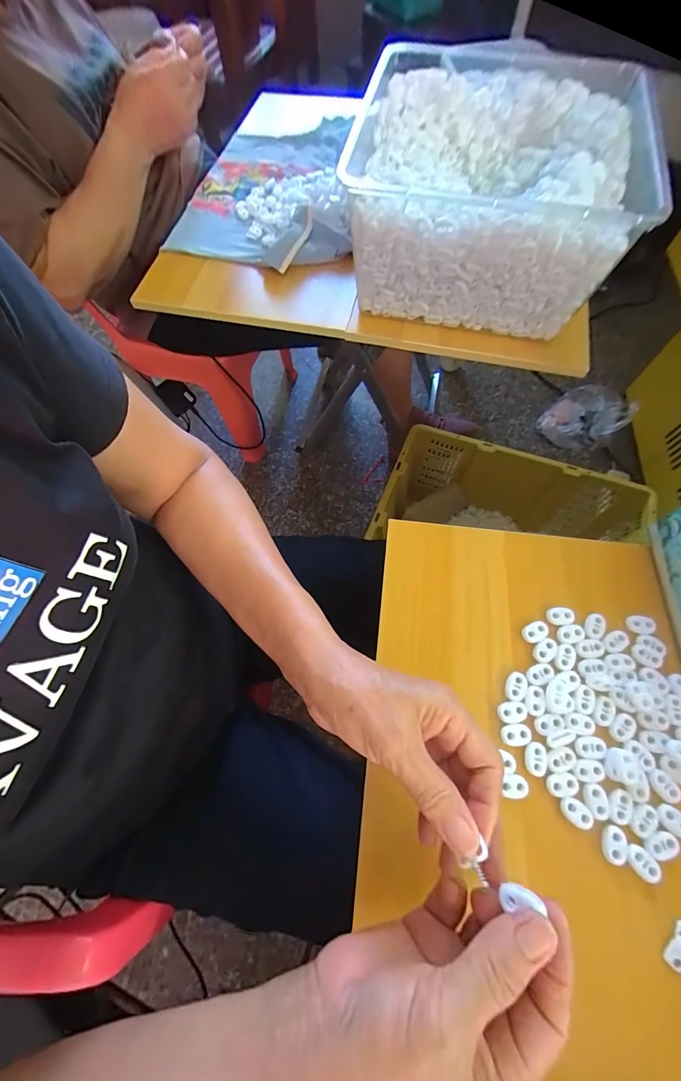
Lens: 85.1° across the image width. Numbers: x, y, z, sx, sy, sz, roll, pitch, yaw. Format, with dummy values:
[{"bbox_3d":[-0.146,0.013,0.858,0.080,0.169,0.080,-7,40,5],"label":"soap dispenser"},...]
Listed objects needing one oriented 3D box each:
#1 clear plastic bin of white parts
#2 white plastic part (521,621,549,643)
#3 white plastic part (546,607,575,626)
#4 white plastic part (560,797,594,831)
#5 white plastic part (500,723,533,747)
[{"bbox_3d":[0.182,-0.412,0.457,0.301,0.133,0.289,11,68,8],"label":"clear plastic bin of white parts"},{"bbox_3d":[0.167,0.078,0.317,0.022,0.005,0.015,-30,69,-9],"label":"white plastic part"},{"bbox_3d":[0.190,0.066,0.320,0.023,0.004,0.015,-6,67,1],"label":"white plastic part"},{"bbox_3d":[0.170,0.196,0.266,0.023,0.004,0.014,34,73,16],"label":"white plastic part"},{"bbox_3d":[0.136,0.150,0.286,0.023,0.004,0.015,-4,67,2],"label":"white plastic part"}]

